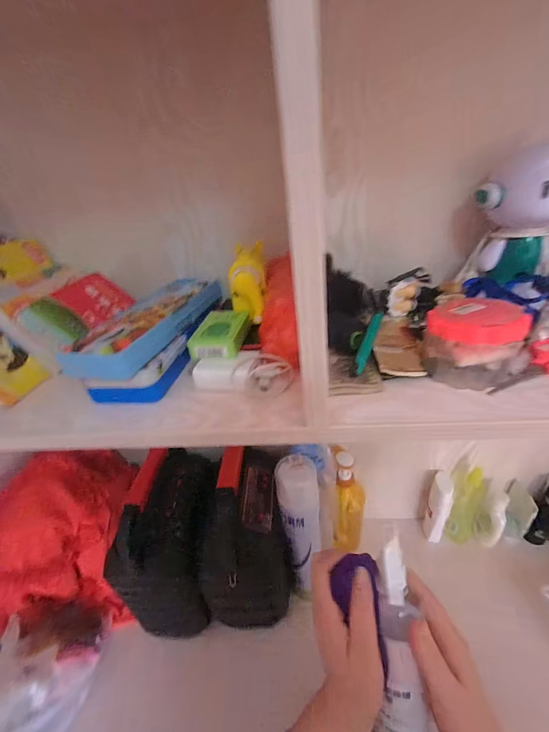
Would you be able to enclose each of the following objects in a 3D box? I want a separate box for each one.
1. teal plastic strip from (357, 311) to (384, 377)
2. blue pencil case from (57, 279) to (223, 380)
[{"bbox_3d":[0.096,-0.027,0.321,0.010,0.007,0.089,10,52,27],"label":"teal plastic strip"},{"bbox_3d":[-0.136,-0.051,0.354,0.068,0.039,0.214,2,33,15],"label":"blue pencil case"}]

